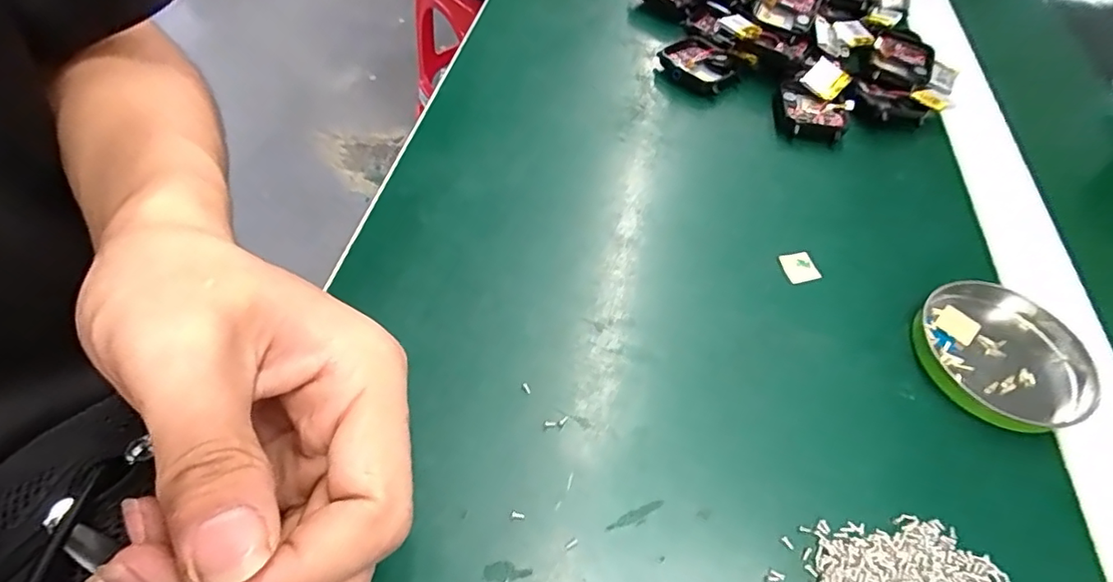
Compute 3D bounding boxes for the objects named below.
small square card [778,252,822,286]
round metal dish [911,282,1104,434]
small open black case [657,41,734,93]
[{"bbox_3d":[0.112,-0.011,0.252,0.015,0.004,0.013,-4,55,-9],"label":"small square card"},{"bbox_3d":[0.185,0.027,0.227,0.065,0.011,0.061,3,54,-4],"label":"round metal dish"},{"bbox_3d":[0.084,-0.136,0.333,0.031,0.013,0.043,-31,63,-24],"label":"small open black case"}]

